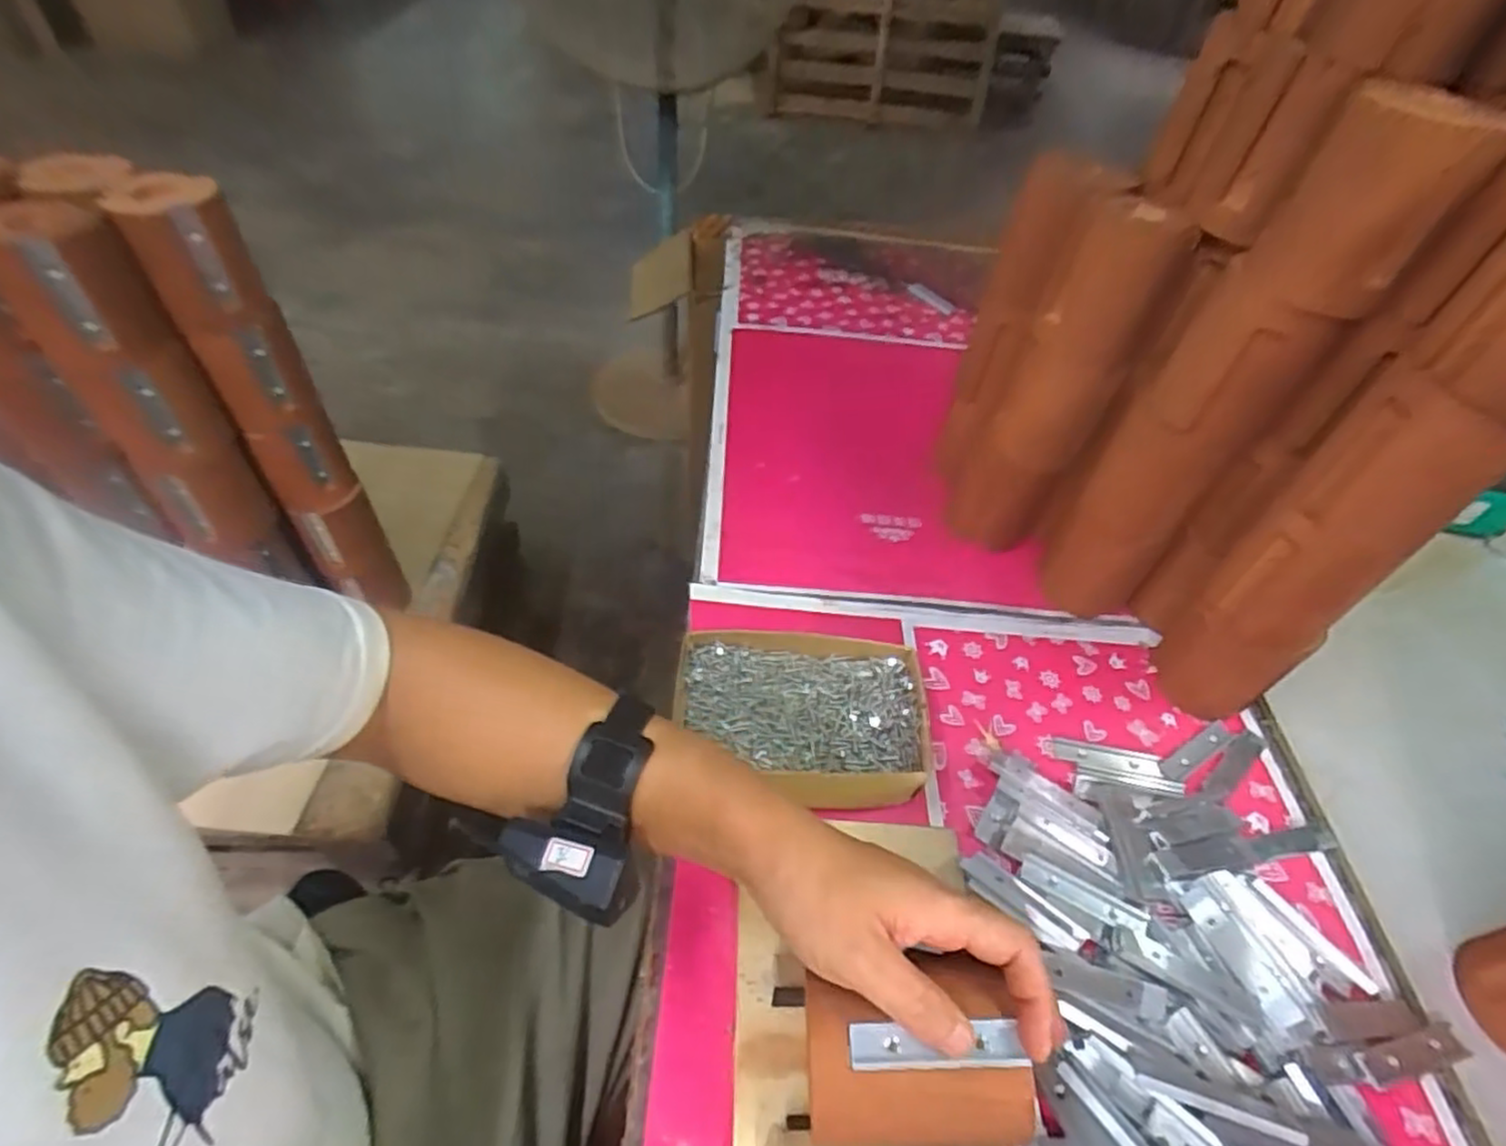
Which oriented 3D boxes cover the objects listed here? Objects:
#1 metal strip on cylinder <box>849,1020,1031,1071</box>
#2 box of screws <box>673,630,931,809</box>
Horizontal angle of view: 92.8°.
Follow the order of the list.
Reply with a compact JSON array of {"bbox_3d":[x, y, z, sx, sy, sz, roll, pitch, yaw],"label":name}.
[{"bbox_3d":[0.083,0.216,0.327,0.076,0.007,0.018,-3,49,2],"label":"metal strip on cylinder"},{"bbox_3d":[0.033,0.106,0.512,0.172,0.057,0.122,7,48,0],"label":"box of screws"}]

